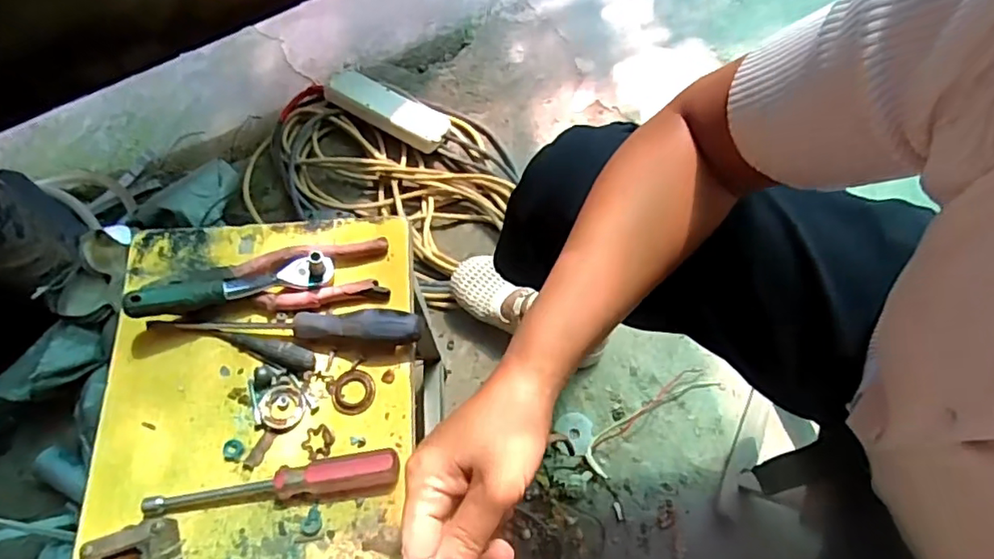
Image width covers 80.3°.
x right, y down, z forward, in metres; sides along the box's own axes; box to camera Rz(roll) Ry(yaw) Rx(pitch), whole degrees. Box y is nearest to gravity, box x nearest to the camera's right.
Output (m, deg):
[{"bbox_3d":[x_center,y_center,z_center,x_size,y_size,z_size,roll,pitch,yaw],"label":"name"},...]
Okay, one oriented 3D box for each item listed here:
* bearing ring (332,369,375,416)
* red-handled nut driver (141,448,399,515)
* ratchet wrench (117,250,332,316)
[{"bbox_3d":[-0.110,0.086,0.451,0.032,0.004,0.034,-1,68,3],"label":"bearing ring"},{"bbox_3d":[-0.157,0.142,0.414,0.177,0.020,0.028,-7,68,0],"label":"red-handled nut driver"},{"bbox_3d":[-0.206,0.003,0.459,0.147,0.035,0.027,-16,68,-3],"label":"ratchet wrench"}]

